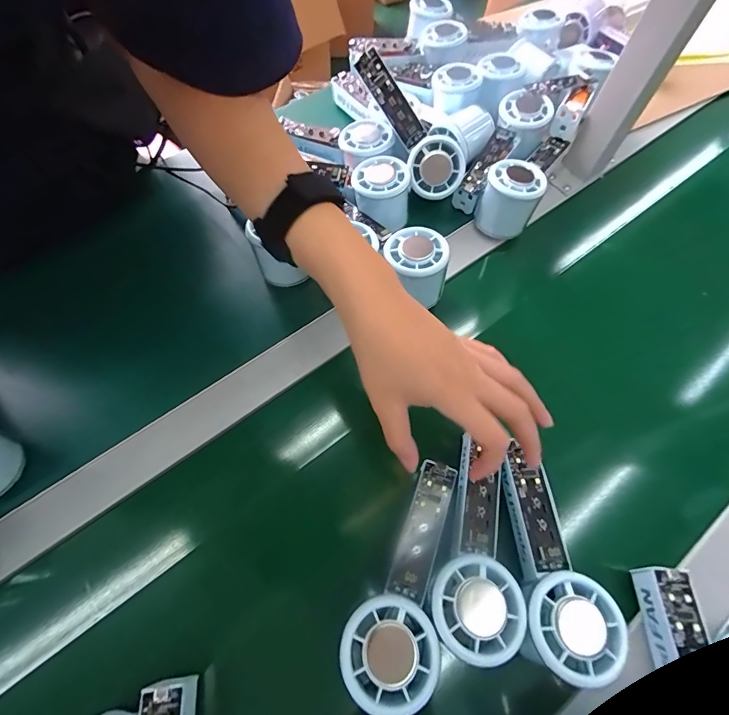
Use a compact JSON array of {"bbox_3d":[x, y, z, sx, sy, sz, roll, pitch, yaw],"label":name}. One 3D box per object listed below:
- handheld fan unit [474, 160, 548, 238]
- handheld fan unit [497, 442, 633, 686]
[{"bbox_3d":[0.151,-0.167,0.417,0.057,0.057,0.054,0,67,1],"label":"handheld fan unit"},{"bbox_3d":[0.124,0.136,0.275,0.058,0.029,0.138,-6,47,-2],"label":"handheld fan unit"}]

